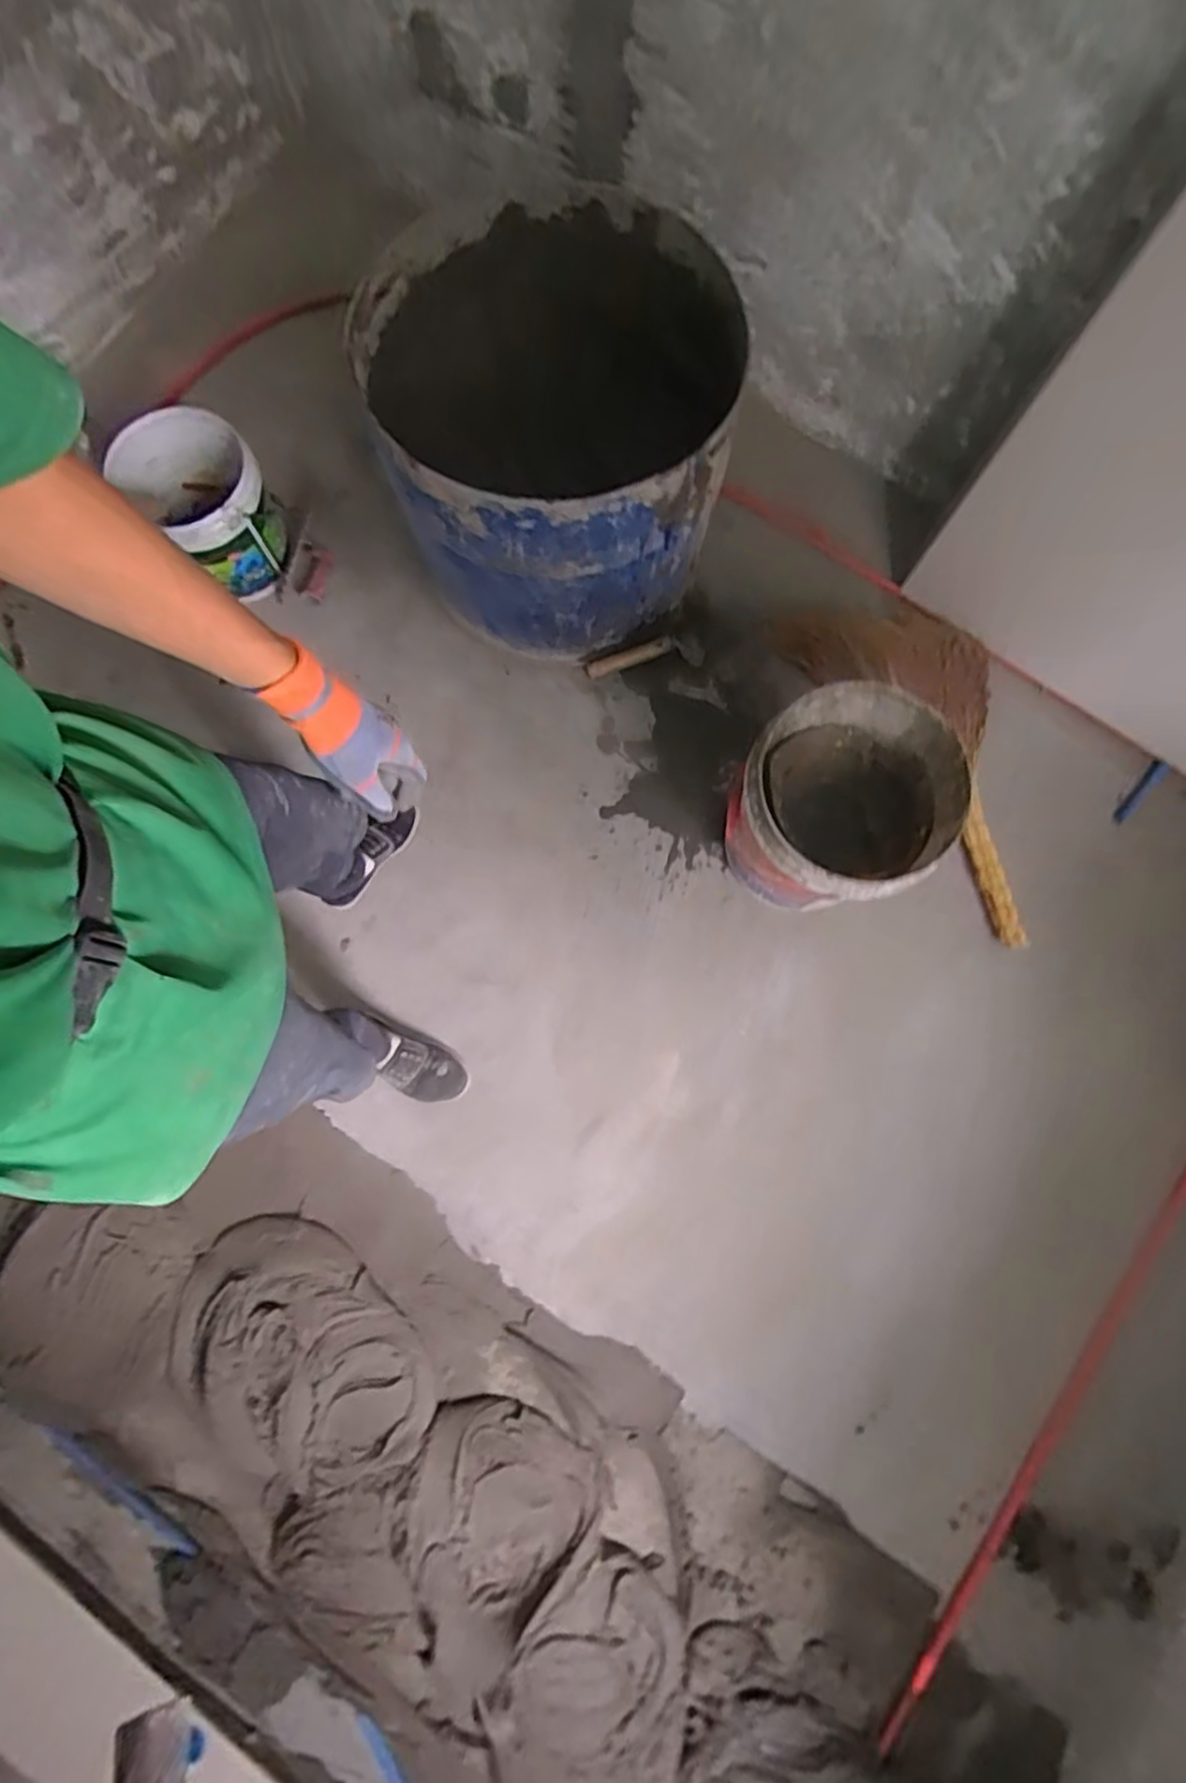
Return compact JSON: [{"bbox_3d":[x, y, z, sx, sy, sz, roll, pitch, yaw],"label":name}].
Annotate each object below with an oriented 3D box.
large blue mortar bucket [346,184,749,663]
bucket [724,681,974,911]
[{"bbox_3d":[-0.067,-0.788,1.246,0.592,0.506,0.620,0,80,0],"label":"large blue mortar bucket"},{"bbox_3d":[0.391,-0.129,1.187,0.318,0.366,0.298,0,80,0],"label":"bucket"}]

